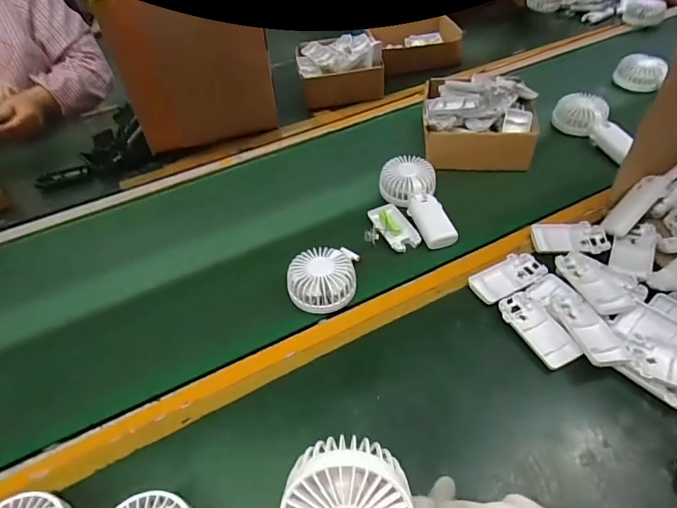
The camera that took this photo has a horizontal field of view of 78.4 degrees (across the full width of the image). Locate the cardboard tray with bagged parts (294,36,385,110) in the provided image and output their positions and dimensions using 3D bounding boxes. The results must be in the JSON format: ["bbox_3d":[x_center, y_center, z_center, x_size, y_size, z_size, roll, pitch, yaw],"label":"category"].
[{"bbox_3d":[0.001,-0.427,0.947,0.184,0.111,0.189,-7,45,0],"label":"cardboard tray with bagged parts"}]

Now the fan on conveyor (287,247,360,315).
[{"bbox_3d":[-0.021,0.026,0.538,0.086,0.033,0.091,0,46,7],"label":"fan on conveyor"}]

